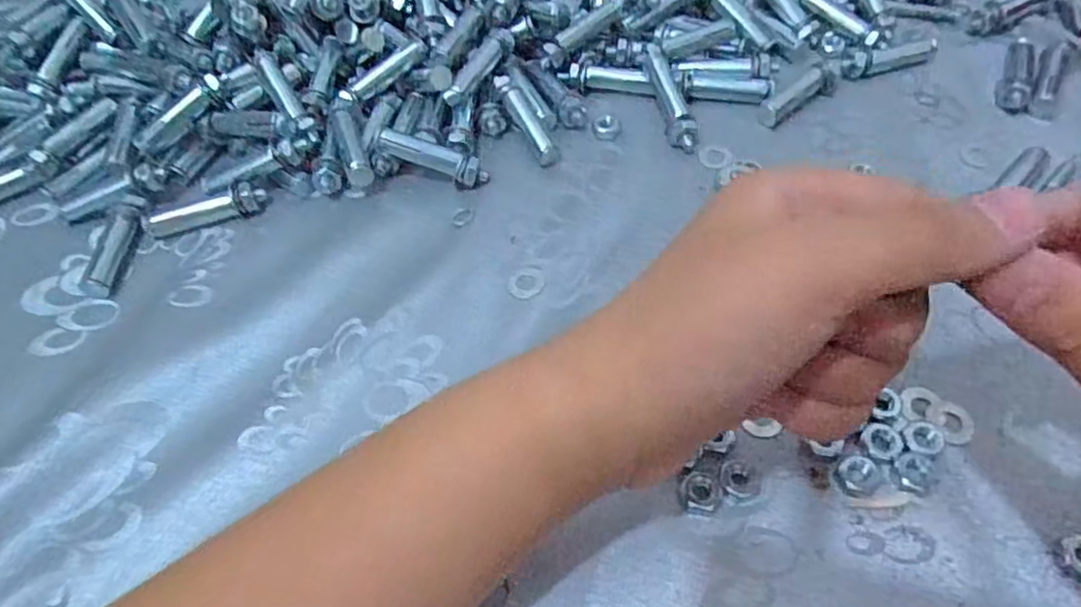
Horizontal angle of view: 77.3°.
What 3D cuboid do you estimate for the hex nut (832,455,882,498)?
[{"bbox_3d":[0.109,0.059,0.231,0.015,0.006,0.013,-16,55,-7],"label":"hex nut"}]

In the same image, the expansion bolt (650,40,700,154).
[{"bbox_3d":[0.065,-0.105,0.340,0.014,0.010,0.063,-12,71,-4],"label":"expansion bolt"}]

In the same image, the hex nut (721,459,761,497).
[{"bbox_3d":[0.069,0.060,0.233,0.013,0.004,0.013,9,56,10],"label":"hex nut"}]

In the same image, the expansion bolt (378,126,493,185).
[{"bbox_3d":[-0.051,-0.070,0.322,0.054,0.011,0.013,21,58,2],"label":"expansion bolt"}]

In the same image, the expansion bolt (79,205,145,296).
[{"bbox_3d":[-0.194,-0.024,0.308,0.009,0.010,0.045,3,55,6],"label":"expansion bolt"}]

